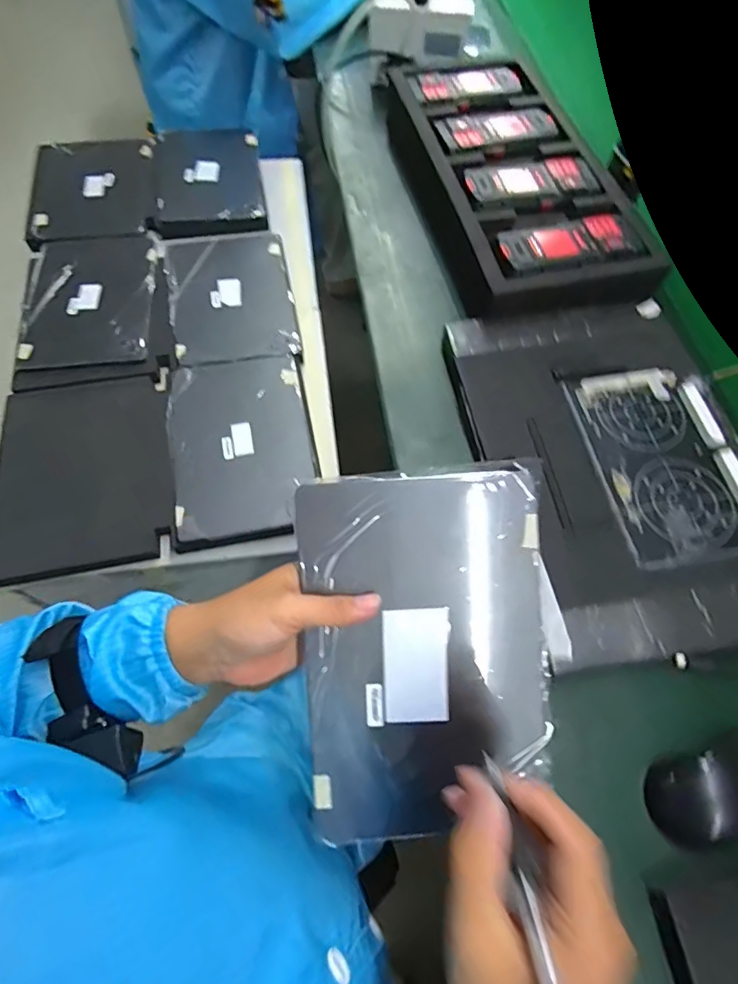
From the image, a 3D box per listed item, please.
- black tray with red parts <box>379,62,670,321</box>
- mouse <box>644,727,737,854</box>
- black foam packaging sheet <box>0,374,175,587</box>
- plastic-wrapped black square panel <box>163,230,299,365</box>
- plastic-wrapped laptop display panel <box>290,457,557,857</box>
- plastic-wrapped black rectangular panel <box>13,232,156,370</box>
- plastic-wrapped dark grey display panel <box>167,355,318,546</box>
[{"bbox_3d":[0.182,-0.444,0.701,0.225,0.081,0.520,-10,65,-8],"label":"black tray with red parts"},{"bbox_3d":[0.272,0.236,0.393,0.101,0.034,0.070,-15,66,-10],"label":"mouse"},{"bbox_3d":[-0.355,-0.030,0.622,0.205,0.022,0.260,-12,65,-8],"label":"black foam packaging sheet"},{"bbox_3d":[-0.211,-0.308,0.752,0.178,0.015,0.273,-10,65,-7],"label":"plastic-wrapped black square panel"},{"bbox_3d":[0.043,0.115,0.354,0.174,0.010,0.257,-4,94,-1],"label":"plastic-wrapped laptop display panel"},{"bbox_3d":[-0.414,-0.287,0.728,0.183,0.019,0.264,-9,65,-7],"label":"plastic-wrapped black rectangular panel"},{"bbox_3d":[-0.164,-0.068,0.641,0.170,0.017,0.254,-11,65,-8],"label":"plastic-wrapped dark grey display panel"}]

